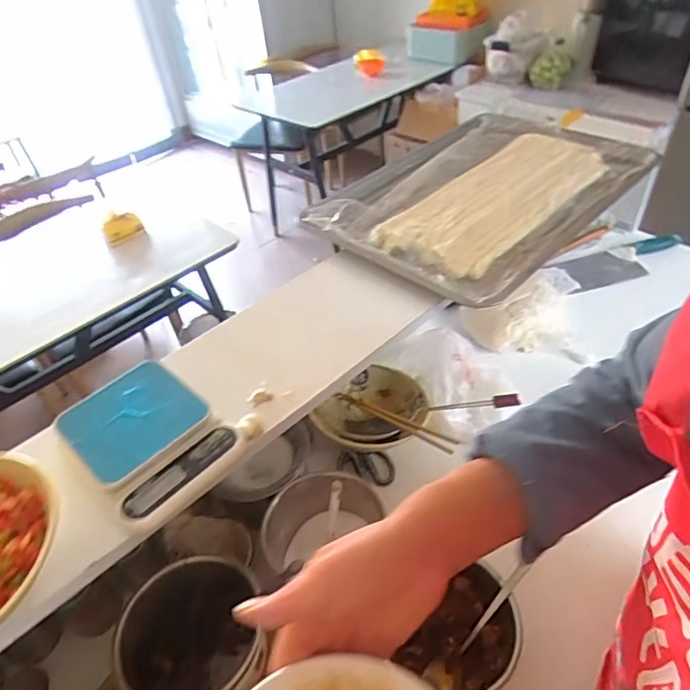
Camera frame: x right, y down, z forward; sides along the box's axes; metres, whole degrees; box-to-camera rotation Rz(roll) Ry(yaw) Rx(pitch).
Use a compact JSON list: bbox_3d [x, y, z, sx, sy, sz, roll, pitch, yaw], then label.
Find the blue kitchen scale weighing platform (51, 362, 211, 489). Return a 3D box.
[{"bbox_3d":[-0.236,0.083,0.577,0.131,0.027,0.129,29,52,33],"label":"blue kitchen scale weighing platform"}]

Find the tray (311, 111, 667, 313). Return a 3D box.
[{"bbox_3d":[0.234,-0.270,0.900,0.553,0.045,0.377,-36,50,-29],"label":"tray"}]

